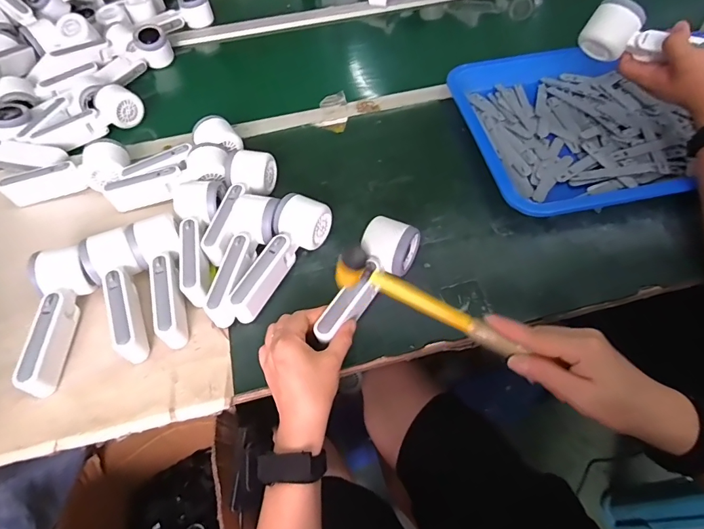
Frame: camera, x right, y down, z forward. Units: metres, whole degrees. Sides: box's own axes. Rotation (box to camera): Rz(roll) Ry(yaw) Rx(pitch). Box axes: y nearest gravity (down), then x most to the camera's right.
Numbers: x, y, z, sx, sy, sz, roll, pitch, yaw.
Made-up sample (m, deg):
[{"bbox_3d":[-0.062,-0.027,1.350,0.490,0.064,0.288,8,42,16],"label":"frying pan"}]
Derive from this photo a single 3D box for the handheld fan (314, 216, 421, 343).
[{"bbox_3d":[0.011,0.016,0.468,0.058,0.045,0.166,30,59,20],"label":"handheld fan"}]

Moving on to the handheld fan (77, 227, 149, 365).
[{"bbox_3d":[-0.252,0.032,0.465,0.055,0.050,0.150,-25,56,-14],"label":"handheld fan"}]

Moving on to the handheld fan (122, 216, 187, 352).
[{"bbox_3d":[-0.210,0.016,0.479,0.054,0.050,0.156,-21,55,-11],"label":"handheld fan"}]

